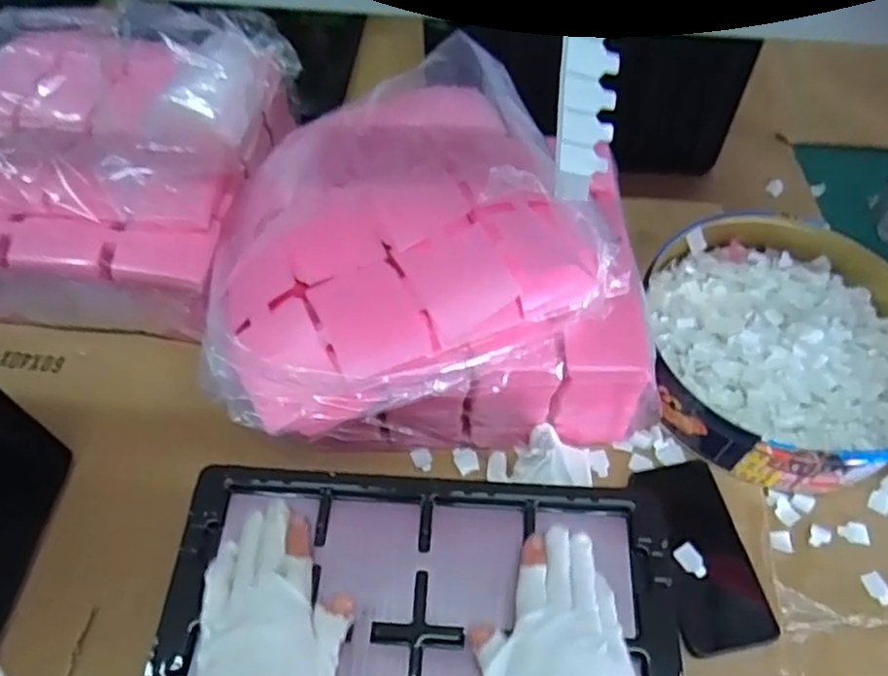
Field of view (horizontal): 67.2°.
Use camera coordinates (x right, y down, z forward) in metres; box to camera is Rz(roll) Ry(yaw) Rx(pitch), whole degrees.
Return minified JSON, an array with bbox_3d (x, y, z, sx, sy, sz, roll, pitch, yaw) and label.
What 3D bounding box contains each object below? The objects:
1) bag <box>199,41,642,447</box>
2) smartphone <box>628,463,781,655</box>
[{"bbox_3d":[-0.016,-0.078,0.668,0.396,0.202,0.357,-6,57,-4],"label":"bag"},{"bbox_3d":[0.237,0.195,0.616,0.077,0.015,0.167,-9,58,-6],"label":"smartphone"}]

